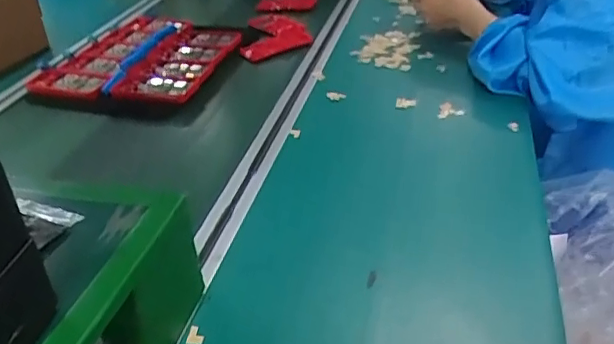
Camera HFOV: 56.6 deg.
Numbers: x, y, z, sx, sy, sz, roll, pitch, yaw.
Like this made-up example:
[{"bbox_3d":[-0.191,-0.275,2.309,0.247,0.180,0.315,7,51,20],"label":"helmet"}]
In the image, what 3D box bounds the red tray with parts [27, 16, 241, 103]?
[{"bbox_3d":[-0.279,-0.209,1.001,0.274,0.023,0.337,3,34,12],"label":"red tray with parts"}]

